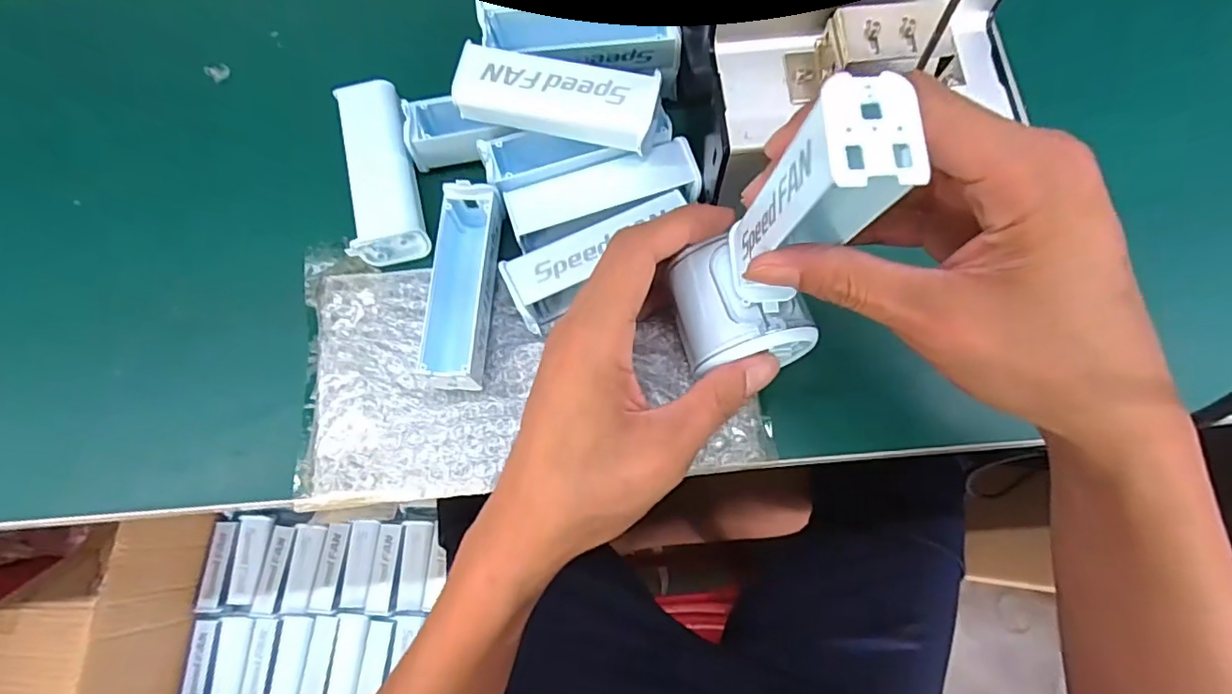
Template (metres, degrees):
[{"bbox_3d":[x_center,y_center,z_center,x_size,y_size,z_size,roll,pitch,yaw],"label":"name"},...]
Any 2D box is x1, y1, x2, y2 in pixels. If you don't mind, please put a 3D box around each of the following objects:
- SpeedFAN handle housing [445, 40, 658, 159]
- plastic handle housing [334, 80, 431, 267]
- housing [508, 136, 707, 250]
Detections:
[{"bbox_3d":[-0.030,-0.123,0.289,0.099,0.023,0.035,11,74,5],"label":"SpeedFAN handle housing"},{"bbox_3d":[-0.130,-0.097,0.317,0.036,0.025,0.096,-14,73,-2],"label":"plastic handle housing"},{"bbox_3d":[-0.006,-0.080,0.303,0.099,0.016,0.034,-18,74,-4],"label":"housing"}]

